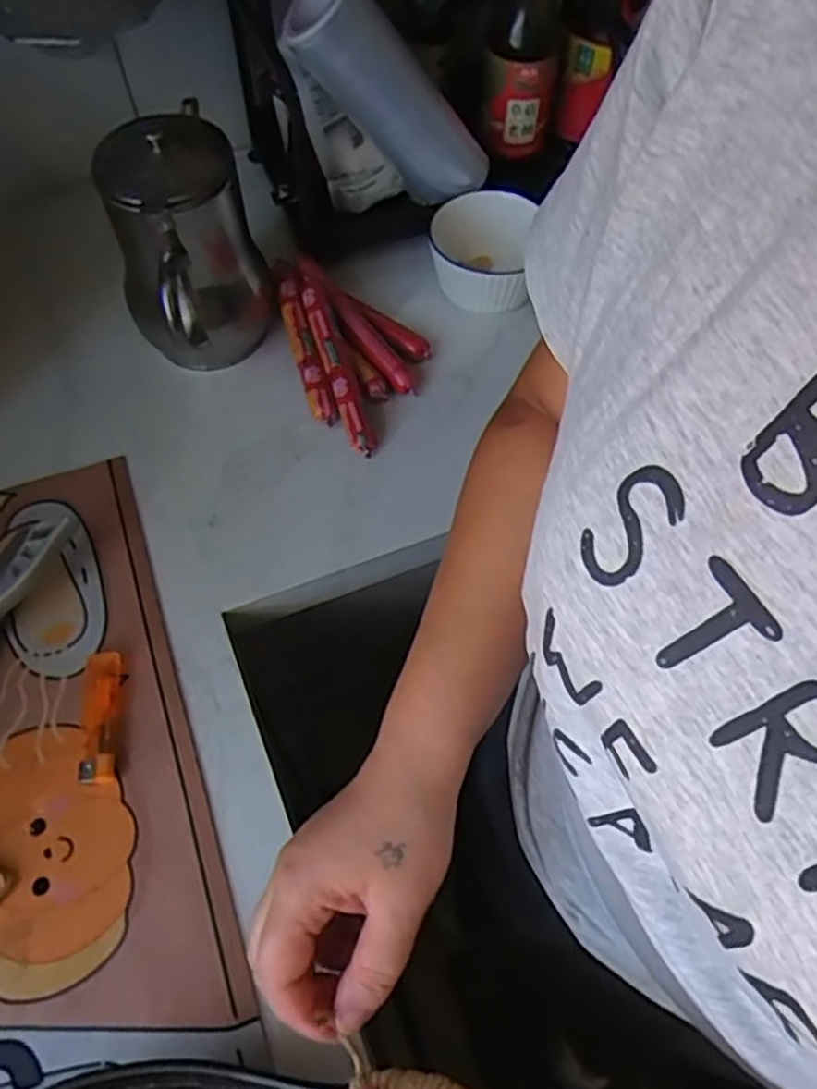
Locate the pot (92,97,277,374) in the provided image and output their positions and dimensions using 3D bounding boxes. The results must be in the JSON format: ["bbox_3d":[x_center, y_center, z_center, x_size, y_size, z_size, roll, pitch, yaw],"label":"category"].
[{"bbox_3d":[-0.171,-0.226,0.579,0.102,0.187,0.109,1,61,-2],"label":"pot"}]

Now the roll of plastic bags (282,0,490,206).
[{"bbox_3d":[-0.014,-0.383,0.626,0.074,0.207,0.077,-28,58,26],"label":"roll of plastic bags"}]

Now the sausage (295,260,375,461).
[{"bbox_3d":[-0.064,-0.163,0.605,0.021,0.019,0.194,-16,77,-11],"label":"sausage"}]

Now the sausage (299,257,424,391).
[{"bbox_3d":[-0.047,-0.191,0.625,0.027,0.021,0.158,-37,86,-20],"label":"sausage"}]

